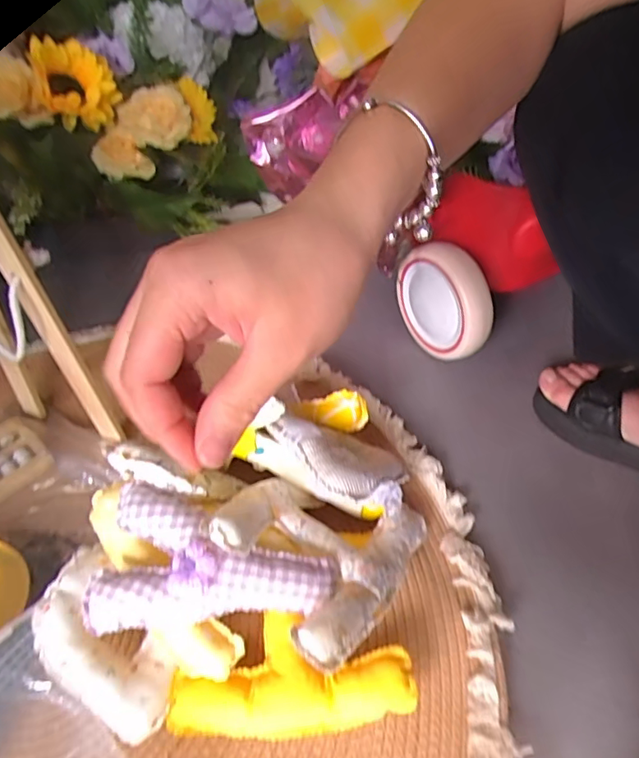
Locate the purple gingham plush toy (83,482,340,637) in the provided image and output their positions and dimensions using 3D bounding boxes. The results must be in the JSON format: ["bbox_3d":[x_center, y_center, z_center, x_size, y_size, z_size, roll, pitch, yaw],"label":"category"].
[{"bbox_3d":[-0.087,0.147,0.446,0.192,0.065,0.110,-3,47,-4],"label":"purple gingham plush toy"}]

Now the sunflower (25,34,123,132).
[{"bbox_3d":[-0.270,-0.327,0.603,0.084,0.085,0.059,-15,49,-15],"label":"sunflower"}]

